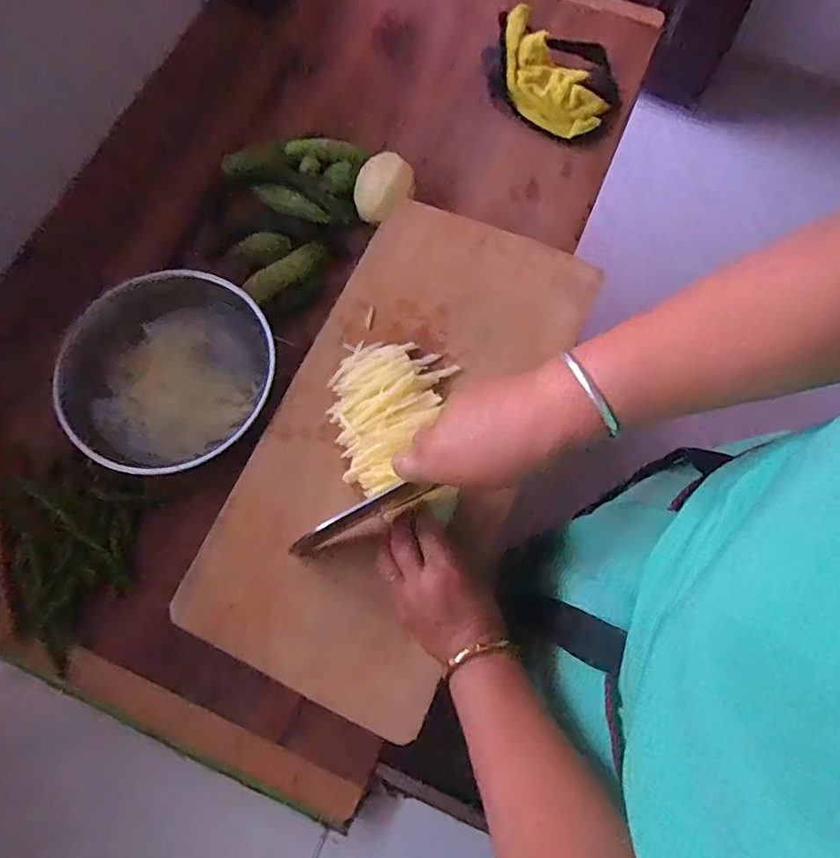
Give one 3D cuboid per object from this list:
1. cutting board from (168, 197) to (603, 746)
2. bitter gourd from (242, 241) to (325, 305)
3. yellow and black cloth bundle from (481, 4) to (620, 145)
[{"bbox_3d":[-0.017,0.000,0.517,0.230,0.029,0.467,23,72,8],"label":"cutting board"},{"bbox_3d":[-0.143,-0.172,0.604,0.096,0.021,0.024,-41,75,-12],"label":"bitter gourd"},{"bbox_3d":[0.164,-0.444,0.700,0.179,0.046,0.146,22,72,8],"label":"yellow and black cloth bundle"}]

